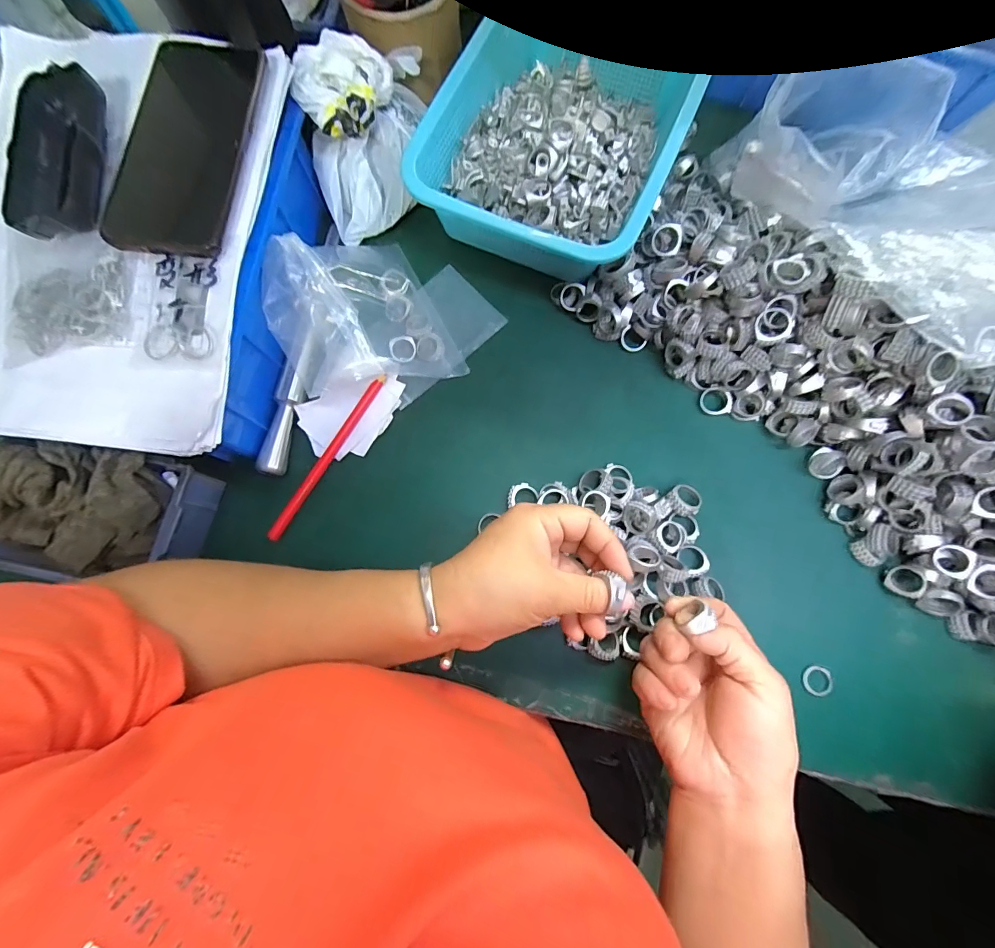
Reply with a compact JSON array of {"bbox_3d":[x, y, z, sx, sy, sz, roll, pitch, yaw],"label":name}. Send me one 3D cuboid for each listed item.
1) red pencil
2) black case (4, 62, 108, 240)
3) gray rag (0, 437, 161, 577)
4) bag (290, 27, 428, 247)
[{"bbox_3d":[-0.138,-0.015,0.349,0.009,0.009,0.156,30,80,8],"label":"red pencil"},{"bbox_3d":[-0.293,-0.209,0.282,0.054,0.030,0.110,2,78,2],"label":"black case"},{"bbox_3d":[-0.307,0.024,0.301,0.120,0.044,0.083,6,78,3],"label":"gray rag"},{"bbox_3d":[-0.114,-0.283,0.368,0.081,0.102,0.122,6,78,3],"label":"bag"}]

